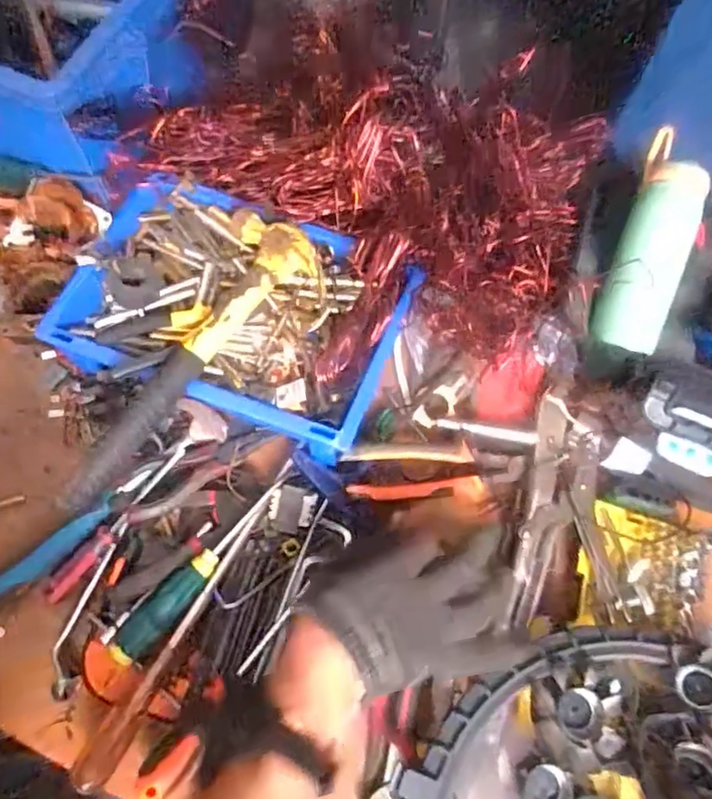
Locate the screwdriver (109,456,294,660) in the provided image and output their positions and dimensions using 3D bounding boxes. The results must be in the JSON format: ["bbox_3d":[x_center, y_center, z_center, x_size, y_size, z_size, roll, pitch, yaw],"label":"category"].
[{"bbox_3d":[-0.129,0.147,0.545,0.036,0.029,0.214,42,73,13],"label":"screwdriver"}]

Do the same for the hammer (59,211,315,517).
[{"bbox_3d":[-0.143,-0.029,0.536,0.082,0.055,0.309,29,71,9],"label":"hammer"}]

